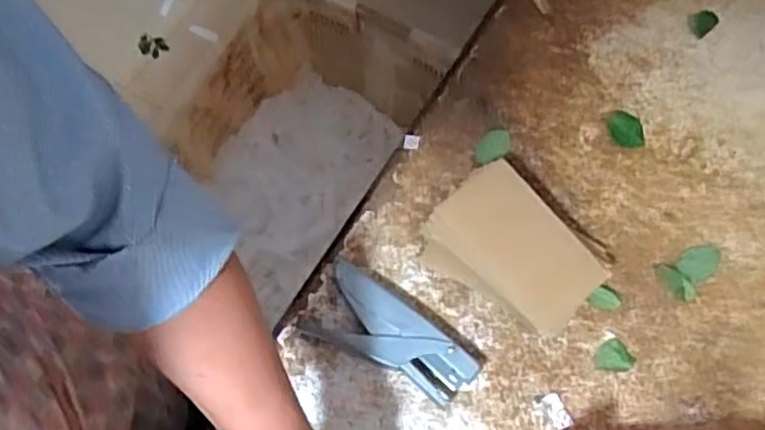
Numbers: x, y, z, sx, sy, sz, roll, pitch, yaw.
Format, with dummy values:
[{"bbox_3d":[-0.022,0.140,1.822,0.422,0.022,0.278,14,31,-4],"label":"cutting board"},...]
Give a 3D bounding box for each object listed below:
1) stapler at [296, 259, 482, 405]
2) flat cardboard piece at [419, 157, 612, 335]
[{"bbox_3d":[0.013,0.099,0.615,0.143,0.026,0.072,25,72,8],"label":"stapler"},{"bbox_3d":[0.114,0.033,0.629,0.145,0.014,0.106,39,108,3],"label":"flat cardboard piece"}]

